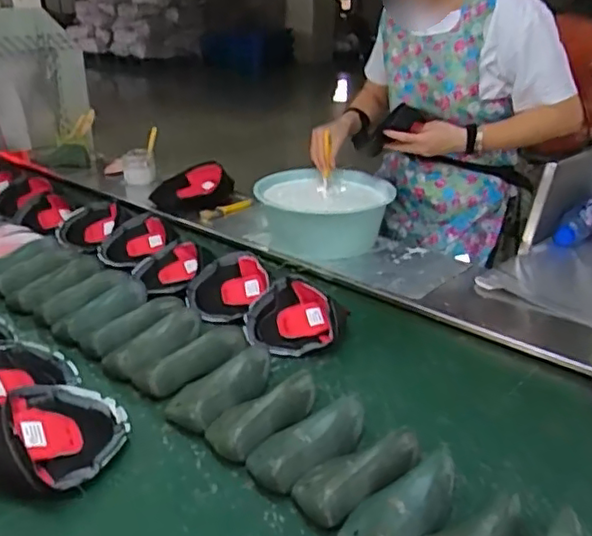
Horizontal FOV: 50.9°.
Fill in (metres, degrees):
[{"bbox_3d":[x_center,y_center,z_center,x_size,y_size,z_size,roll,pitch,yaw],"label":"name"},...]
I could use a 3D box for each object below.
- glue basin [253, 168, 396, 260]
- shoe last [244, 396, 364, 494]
[{"bbox_3d":[0.071,-0.140,1.491,0.286,0.131,0.286,5,28,-3],"label":"glue basin"},{"bbox_3d":[0.020,0.222,0.790,0.161,0.063,0.070,-12,24,-39],"label":"shoe last"}]

